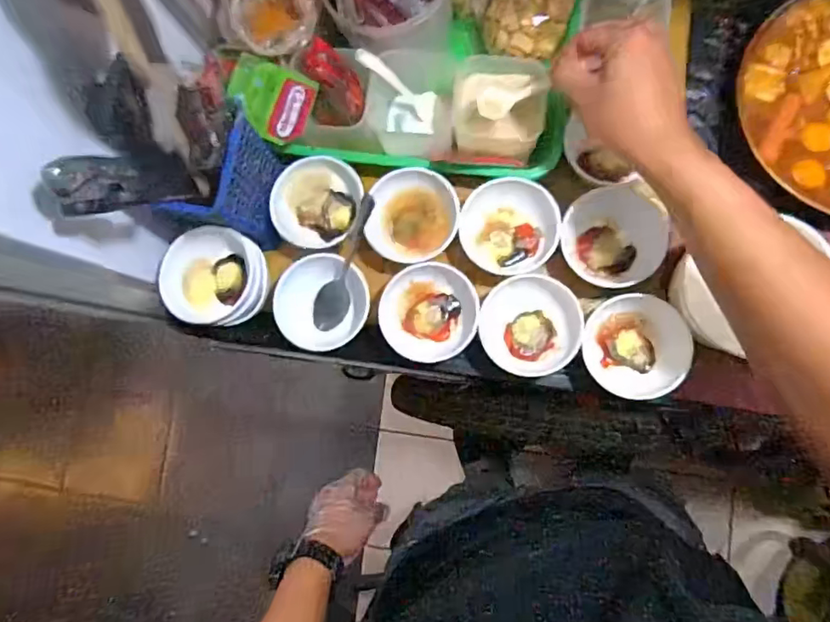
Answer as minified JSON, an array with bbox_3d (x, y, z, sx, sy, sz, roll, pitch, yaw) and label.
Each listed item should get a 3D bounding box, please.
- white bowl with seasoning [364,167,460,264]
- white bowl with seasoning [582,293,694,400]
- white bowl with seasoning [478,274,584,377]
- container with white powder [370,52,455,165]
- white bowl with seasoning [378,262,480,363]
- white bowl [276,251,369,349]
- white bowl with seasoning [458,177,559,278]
[{"bbox_3d":[-0.002,-0.093,0.565,0.090,0.038,0.092,-1,84,8],"label":"white bowl with seasoning"},{"bbox_3d":[0.207,0.031,0.526,0.088,0.040,0.095,-1,84,8],"label":"white bowl with seasoning"},{"bbox_3d":[0.109,0.014,0.537,0.091,0.044,0.091,-1,84,8],"label":"white bowl with seasoning"},{"bbox_3d":[-0.007,-0.206,0.571,0.089,0.071,0.087,3,85,8],"label":"container with white powder"},{"bbox_3d":[0.015,0.002,0.553,0.092,0.046,0.091,-1,84,8],"label":"white bowl with seasoning"},{"bbox_3d":[-0.090,-0.007,0.570,0.091,0.040,0.092,-1,84,8],"label":"white bowl"},{"bbox_3d":[0.094,-0.082,0.556,0.092,0.040,0.092,-1,84,8],"label":"white bowl with seasoning"}]

